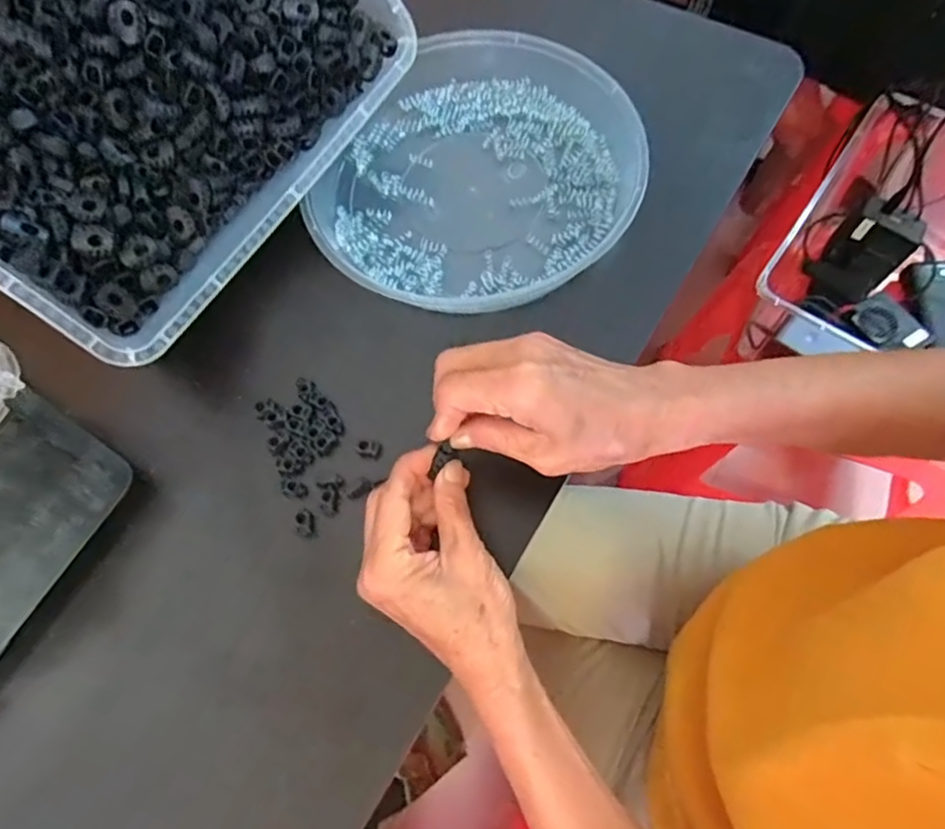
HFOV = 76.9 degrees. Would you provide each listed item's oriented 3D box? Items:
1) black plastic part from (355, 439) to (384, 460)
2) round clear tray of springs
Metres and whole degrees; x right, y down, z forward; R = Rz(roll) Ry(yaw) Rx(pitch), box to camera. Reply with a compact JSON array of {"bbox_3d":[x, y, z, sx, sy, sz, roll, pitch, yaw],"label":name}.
[{"bbox_3d":[-0.065,0.022,0.376,0.017,0.010,0.013,12,70,7],"label":"black plastic part"},{"bbox_3d":[0.005,-0.168,0.425,0.213,0.040,0.228,-1,69,3],"label":"round clear tray of springs"}]

